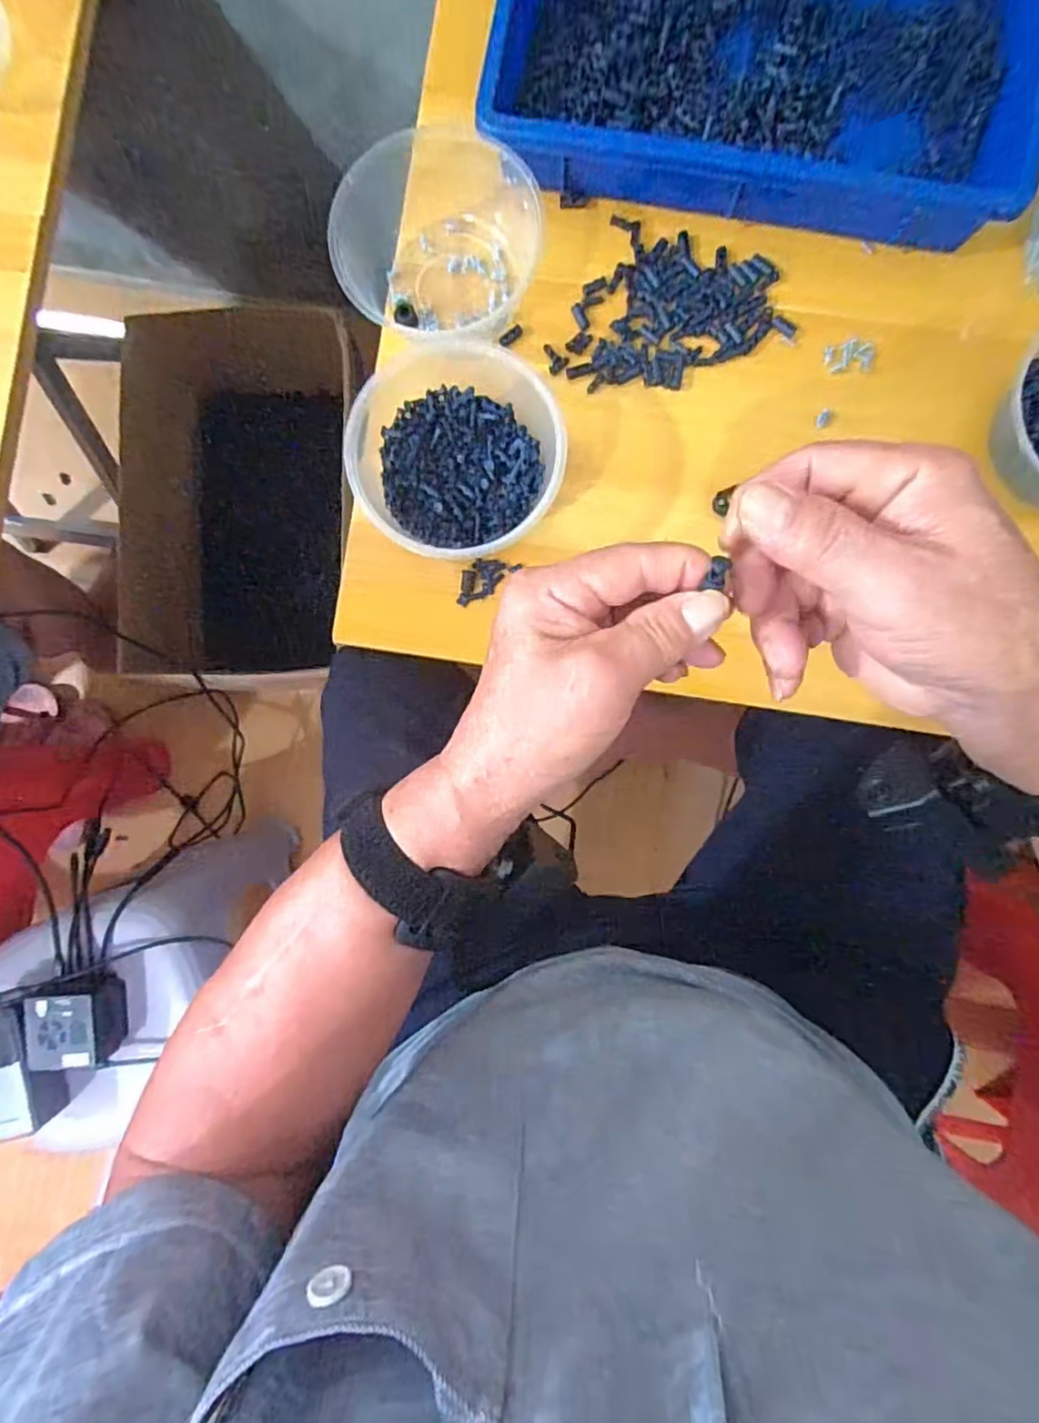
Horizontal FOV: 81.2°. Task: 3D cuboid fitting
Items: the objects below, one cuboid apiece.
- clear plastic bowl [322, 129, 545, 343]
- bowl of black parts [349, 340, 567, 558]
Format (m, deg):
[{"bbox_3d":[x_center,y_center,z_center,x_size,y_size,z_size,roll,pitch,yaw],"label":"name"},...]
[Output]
[{"bbox_3d":[-0.055,-0.340,0.441,0.140,0.063,0.121,3,91,2],"label":"clear plastic bowl"},{"bbox_3d":[-0.045,-0.179,0.427,0.142,0.055,0.153,-40,89,3],"label":"bowl of black parts"}]

